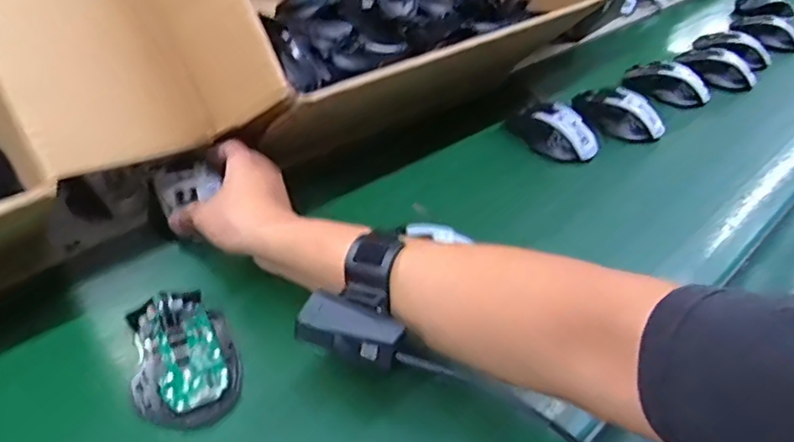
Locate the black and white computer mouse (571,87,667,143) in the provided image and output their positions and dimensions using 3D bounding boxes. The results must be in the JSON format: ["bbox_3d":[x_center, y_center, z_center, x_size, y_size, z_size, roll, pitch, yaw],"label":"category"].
[{"bbox_3d":[0.284,-0.142,0.733,0.114,0.035,0.059,20,41,18],"label":"black and white computer mouse"}]

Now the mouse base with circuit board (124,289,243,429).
[{"bbox_3d":[-0.155,0.095,0.415,0.072,0.026,0.111,-16,43,-24],"label":"mouse base with circuit board"}]

